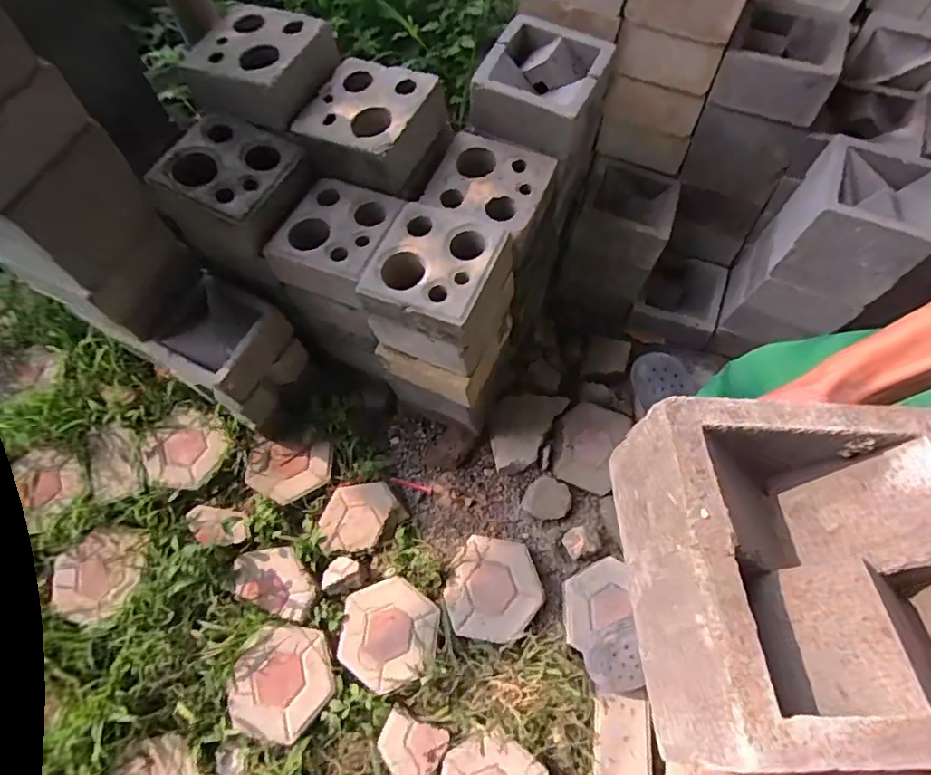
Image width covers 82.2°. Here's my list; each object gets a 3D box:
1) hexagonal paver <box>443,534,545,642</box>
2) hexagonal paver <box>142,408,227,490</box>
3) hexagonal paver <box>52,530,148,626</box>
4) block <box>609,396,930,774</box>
[{"bbox_3d":[0.064,0.424,1.129,0.193,0.043,0.199,10,63,3],"label":"hexagonal paver"},{"bbox_3d":[-0.656,0.138,1.234,0.169,0.033,0.170,28,66,12],"label":"hexagonal paver"},{"bbox_3d":[-0.760,0.381,1.102,0.186,0.035,0.176,9,63,3],"label":"hexagonal paver"},{"bbox_3d":[0.219,0.109,0.333,0.206,0.095,0.195,-2,63,-3],"label":"block"}]

